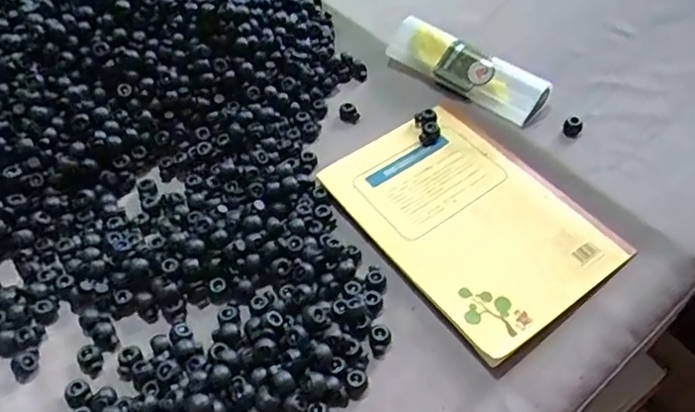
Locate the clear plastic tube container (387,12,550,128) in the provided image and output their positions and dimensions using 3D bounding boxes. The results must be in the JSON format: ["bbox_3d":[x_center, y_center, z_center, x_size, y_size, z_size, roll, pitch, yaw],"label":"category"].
[{"bbox_3d":[0.103,-0.121,0.544,0.154,0.034,0.035,35,61,27],"label":"clear plastic tube container"}]

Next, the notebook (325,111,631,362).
[{"bbox_3d":[0.091,0.006,0.468,0.139,0.012,0.203,-30,56,-20],"label":"notebook"}]

